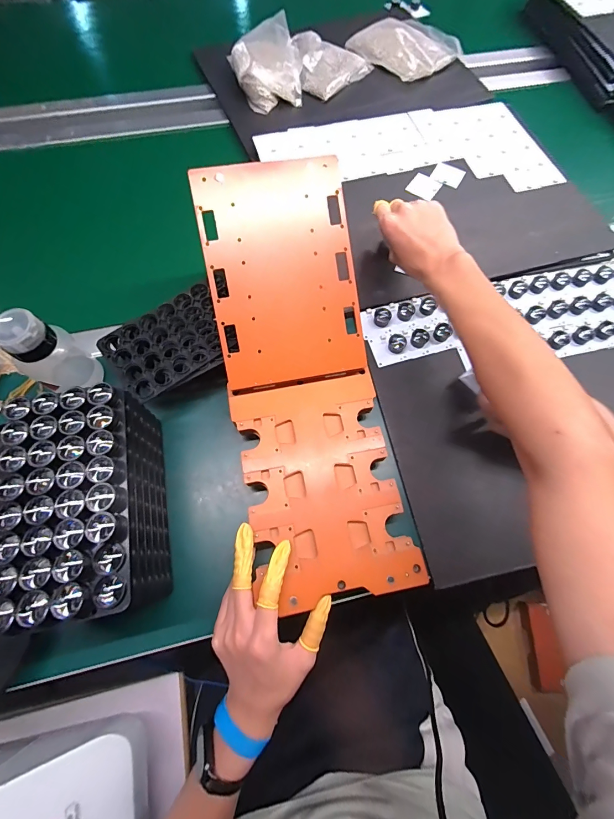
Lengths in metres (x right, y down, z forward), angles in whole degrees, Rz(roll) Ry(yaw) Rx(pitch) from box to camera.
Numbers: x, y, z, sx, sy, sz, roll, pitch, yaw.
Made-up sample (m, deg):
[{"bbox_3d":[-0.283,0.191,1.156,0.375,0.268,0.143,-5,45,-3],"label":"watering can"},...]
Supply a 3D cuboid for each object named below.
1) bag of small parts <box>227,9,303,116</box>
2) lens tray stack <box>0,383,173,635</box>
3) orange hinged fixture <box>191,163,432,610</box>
[{"bbox_3d":[-0.074,-0.635,0.646,0.120,0.053,0.179,-12,70,-5],"label":"bag of small parts"},{"bbox_3d":[-0.200,0.092,0.337,0.099,0.129,0.198,-13,70,-6],"label":"lens tray stack"},{"bbox_3d":[-0.006,-0.036,0.381,0.158,0.063,0.445,-11,86,-4],"label":"orange hinged fixture"}]

